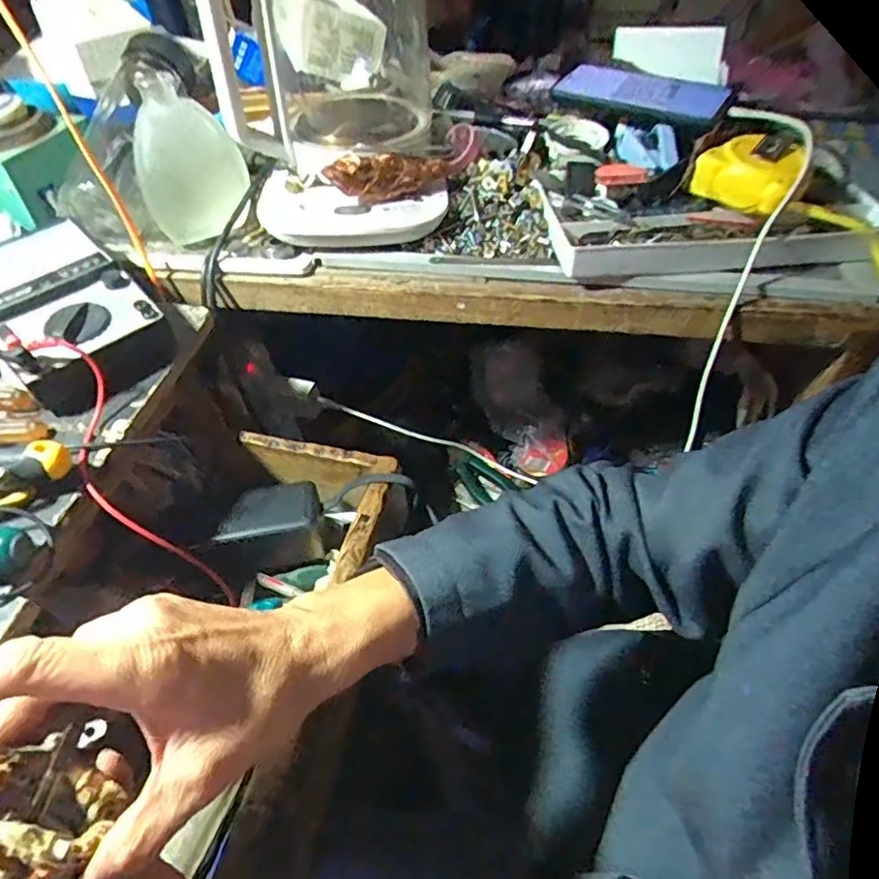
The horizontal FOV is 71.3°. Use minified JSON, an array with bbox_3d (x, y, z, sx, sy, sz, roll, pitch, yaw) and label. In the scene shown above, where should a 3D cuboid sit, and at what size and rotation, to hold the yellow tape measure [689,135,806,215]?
[{"bbox_3d":[0.257,-0.225,0.510,0.074,0.035,0.066,23,54,21],"label":"yellow tape measure"}]

